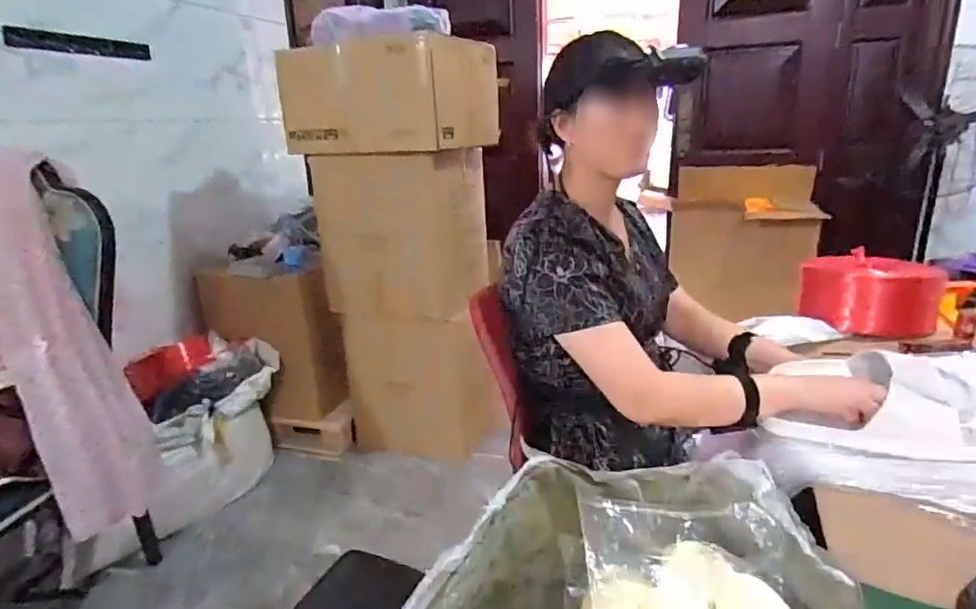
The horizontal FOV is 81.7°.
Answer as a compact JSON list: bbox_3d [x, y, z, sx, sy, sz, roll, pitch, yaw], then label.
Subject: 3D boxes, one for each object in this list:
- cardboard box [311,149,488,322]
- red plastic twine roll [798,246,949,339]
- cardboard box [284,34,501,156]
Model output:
[{"bbox_3d":[-0.264,-0.225,1.826,0.468,0.500,0.309,5,19,21],"label":"cardboard box"},{"bbox_3d":[0.832,-0.031,1.229,0.249,0.135,0.204,13,23,40],"label":"red plastic twine roll"},{"bbox_3d":[-0.288,-0.642,1.771,0.570,0.296,0.414,5,19,21],"label":"cardboard box"}]

